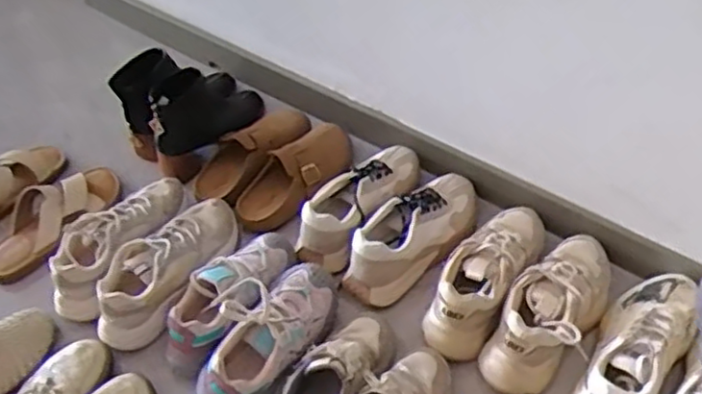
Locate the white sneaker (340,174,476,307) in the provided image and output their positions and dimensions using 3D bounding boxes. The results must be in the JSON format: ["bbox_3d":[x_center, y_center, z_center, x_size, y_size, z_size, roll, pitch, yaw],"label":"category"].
[{"bbox_3d":[0.095,0.048,0.993,0.249,0.087,0.100,-34,55,-24],"label":"white sneaker"}]

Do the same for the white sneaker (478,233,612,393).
[{"bbox_3d":[0.266,0.139,0.888,0.101,0.083,0.253,30,57,26],"label":"white sneaker"}]

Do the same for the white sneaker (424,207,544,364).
[{"bbox_3d":[0.190,0.100,0.929,0.091,0.083,0.251,27,56,25],"label":"white sneaker"}]

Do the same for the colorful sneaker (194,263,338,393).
[{"bbox_3d":[-0.109,0.173,0.883,0.104,0.087,0.232,24,55,23],"label":"colorful sneaker"}]

